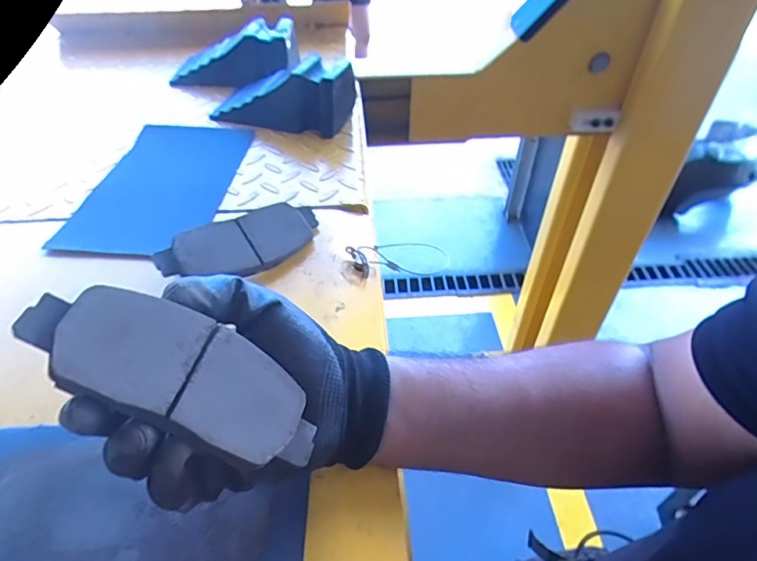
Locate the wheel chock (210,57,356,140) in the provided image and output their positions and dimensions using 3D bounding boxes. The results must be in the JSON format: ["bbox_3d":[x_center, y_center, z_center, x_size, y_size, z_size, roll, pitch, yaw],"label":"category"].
[{"bbox_3d":[-0.116,-0.226,0.595,0.164,0.065,0.085,10,46,10],"label":"wheel chock"}]

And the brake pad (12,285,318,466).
[{"bbox_3d":[-0.094,0.046,0.242,0.140,0.015,0.052,32,44,-18],"label":"brake pad"}]

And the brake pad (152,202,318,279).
[{"bbox_3d":[-0.111,-0.033,0.423,0.140,0.011,0.057,-26,68,-32],"label":"brake pad"}]

